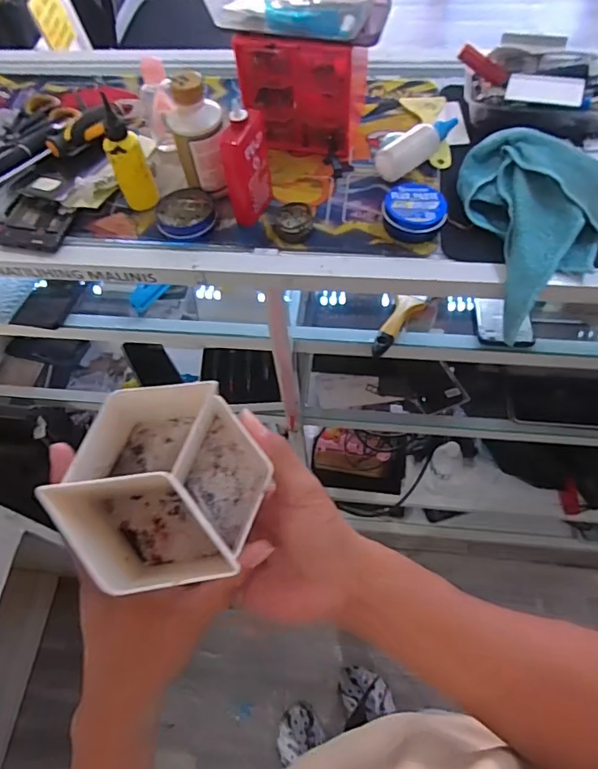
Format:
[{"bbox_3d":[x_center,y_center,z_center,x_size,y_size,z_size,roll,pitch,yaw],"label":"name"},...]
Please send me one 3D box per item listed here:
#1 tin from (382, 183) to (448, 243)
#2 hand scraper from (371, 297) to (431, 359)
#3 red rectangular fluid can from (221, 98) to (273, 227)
[{"bbox_3d":[0.119,-0.177,0.523,0.063,0.028,0.057,5,62,7],"label":"tin"},{"bbox_3d":[0.134,-0.085,0.707,0.040,0.012,0.118,33,68,20],"label":"hand scraper"},{"bbox_3d":[-0.051,-0.220,0.503,0.031,0.107,0.048,9,62,9],"label":"red rectangular fluid can"}]

